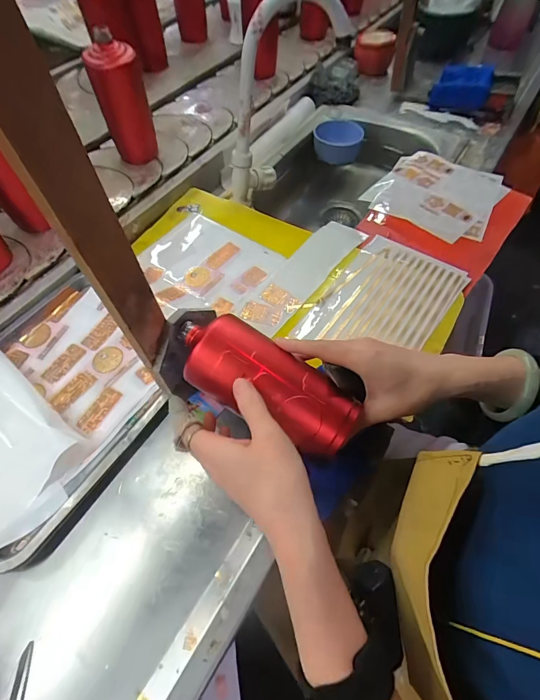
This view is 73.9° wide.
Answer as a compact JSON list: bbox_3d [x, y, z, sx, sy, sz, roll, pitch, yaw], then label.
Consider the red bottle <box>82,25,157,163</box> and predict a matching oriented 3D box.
[{"bbox_3d":[-0.253,-0.426,0.624,0.075,0.183,0.063,-23,62,-14],"label":"red bottle"}]

